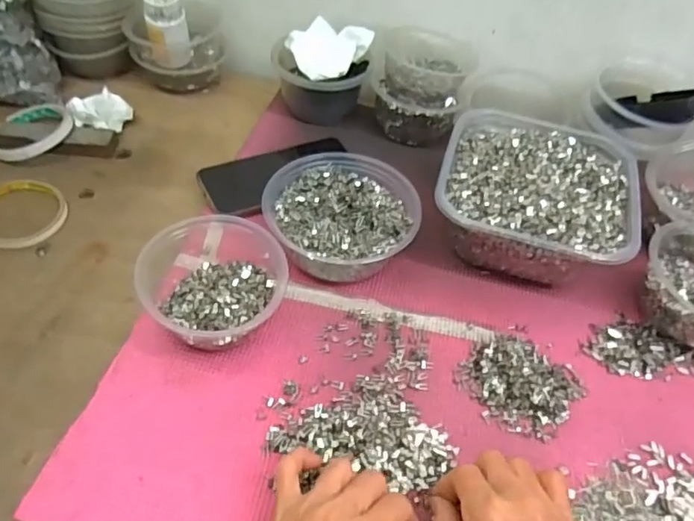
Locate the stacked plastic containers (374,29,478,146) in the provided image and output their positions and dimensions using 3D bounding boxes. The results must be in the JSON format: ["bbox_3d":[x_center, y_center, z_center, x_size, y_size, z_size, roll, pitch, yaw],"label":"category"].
[{"bbox_3d":[0.086,-0.201,0.639,0.105,0.077,0.110,12,50,5],"label":"stacked plastic containers"}]

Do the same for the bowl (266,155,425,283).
[{"bbox_3d":[-0.006,-0.036,0.511,0.130,0.058,0.123,3,49,-4],"label":"bowl"}]

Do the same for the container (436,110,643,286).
[{"bbox_3d":[0.176,-0.057,0.534,0.174,0.079,0.178,16,50,8],"label":"container"}]

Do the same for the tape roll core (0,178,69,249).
[{"bbox_3d":[-0.316,-0.046,0.534,0.084,0.011,0.082,2,51,-3],"label":"tape roll core"}]

